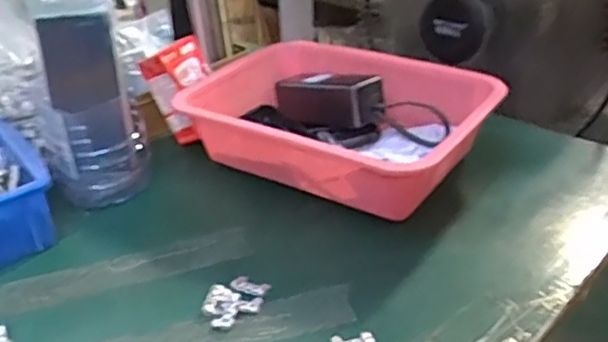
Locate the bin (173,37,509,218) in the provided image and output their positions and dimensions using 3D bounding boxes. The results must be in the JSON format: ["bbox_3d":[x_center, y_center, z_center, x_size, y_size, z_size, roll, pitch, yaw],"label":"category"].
[{"bbox_3d":[0.032,-0.056,0.675,0.306,0.079,0.211,17,35,30],"label":"bin"}]

